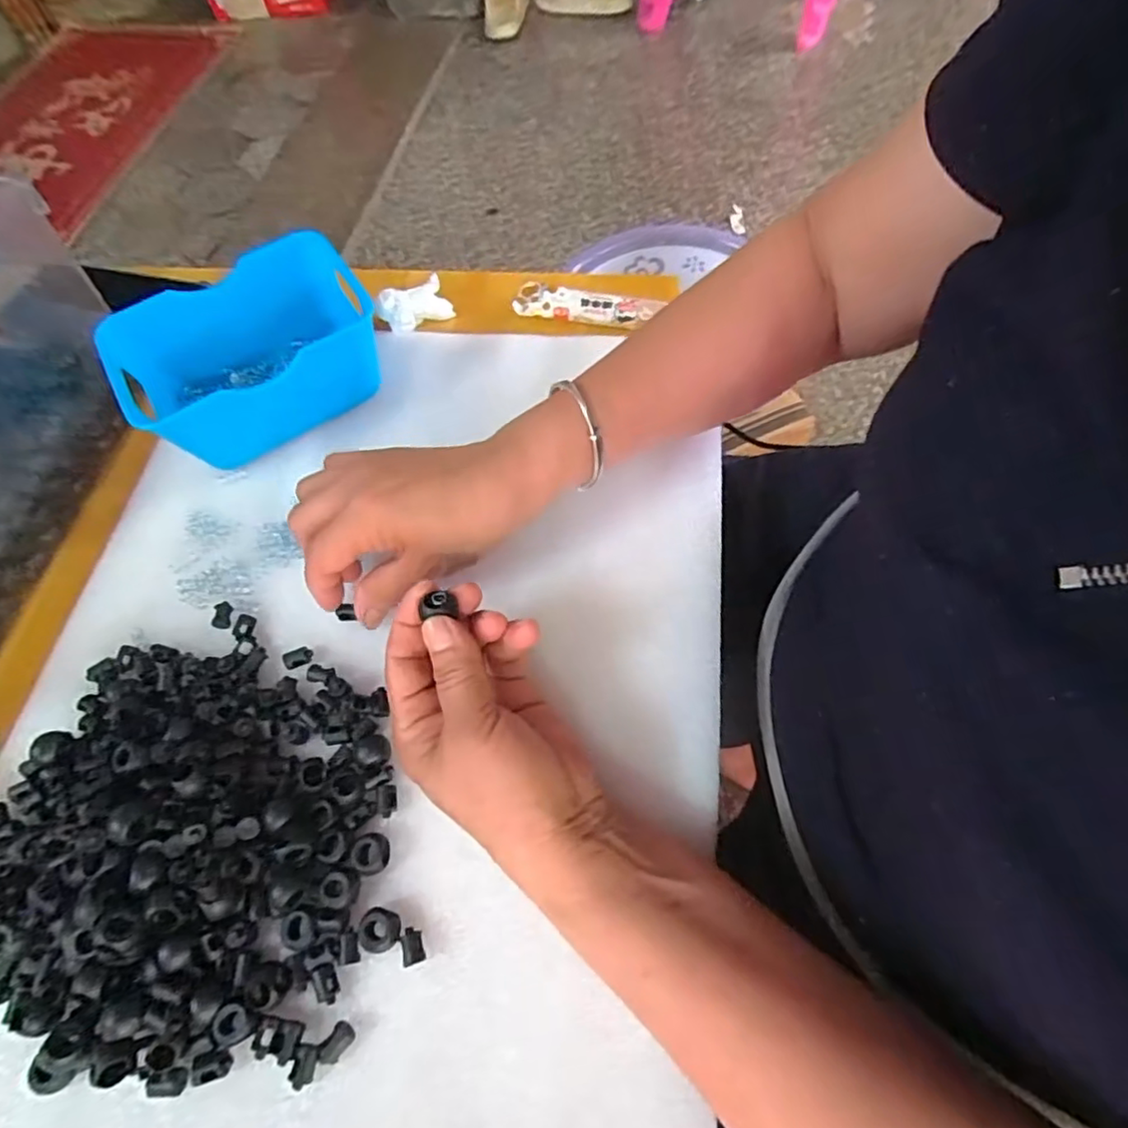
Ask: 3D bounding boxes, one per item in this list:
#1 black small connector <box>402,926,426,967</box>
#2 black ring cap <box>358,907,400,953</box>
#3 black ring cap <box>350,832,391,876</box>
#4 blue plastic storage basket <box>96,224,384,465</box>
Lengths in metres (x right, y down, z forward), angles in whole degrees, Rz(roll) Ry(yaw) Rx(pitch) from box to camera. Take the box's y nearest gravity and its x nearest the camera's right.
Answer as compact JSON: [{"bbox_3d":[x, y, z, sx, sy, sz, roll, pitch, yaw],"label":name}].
[{"bbox_3d":[-0.067,0.168,0.275,0.008,0.009,0.014,-15,63,-2],"label":"black small connector"},{"bbox_3d":[-0.082,0.163,0.277,0.018,0.007,0.015,14,65,12],"label":"black ring cap"},{"bbox_3d":[-0.091,0.135,0.290,0.015,0.008,0.018,-12,62,-1],"label":"black ring cap"},{"bbox_3d":[-0.195,-0.131,0.396,0.145,0.065,0.095,-31,64,-11],"label":"blue plastic storage basket"}]

